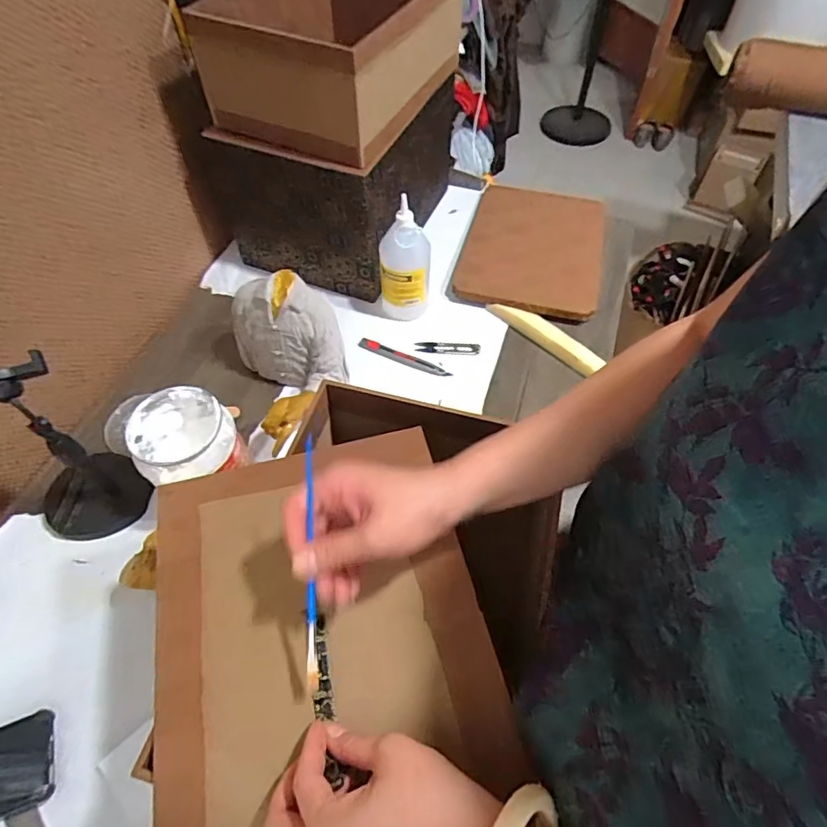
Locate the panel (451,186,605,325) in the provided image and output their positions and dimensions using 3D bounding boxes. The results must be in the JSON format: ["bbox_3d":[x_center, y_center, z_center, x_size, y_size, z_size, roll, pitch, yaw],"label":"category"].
[{"bbox_3d":[0.231,-0.331,0.991,0.249,0.029,0.408,15,46,7],"label":"panel"}]

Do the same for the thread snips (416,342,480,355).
[{"bbox_3d":[0.055,-0.106,0.832,0.104,0.007,0.025,4,55,2],"label":"thread snips"}]

